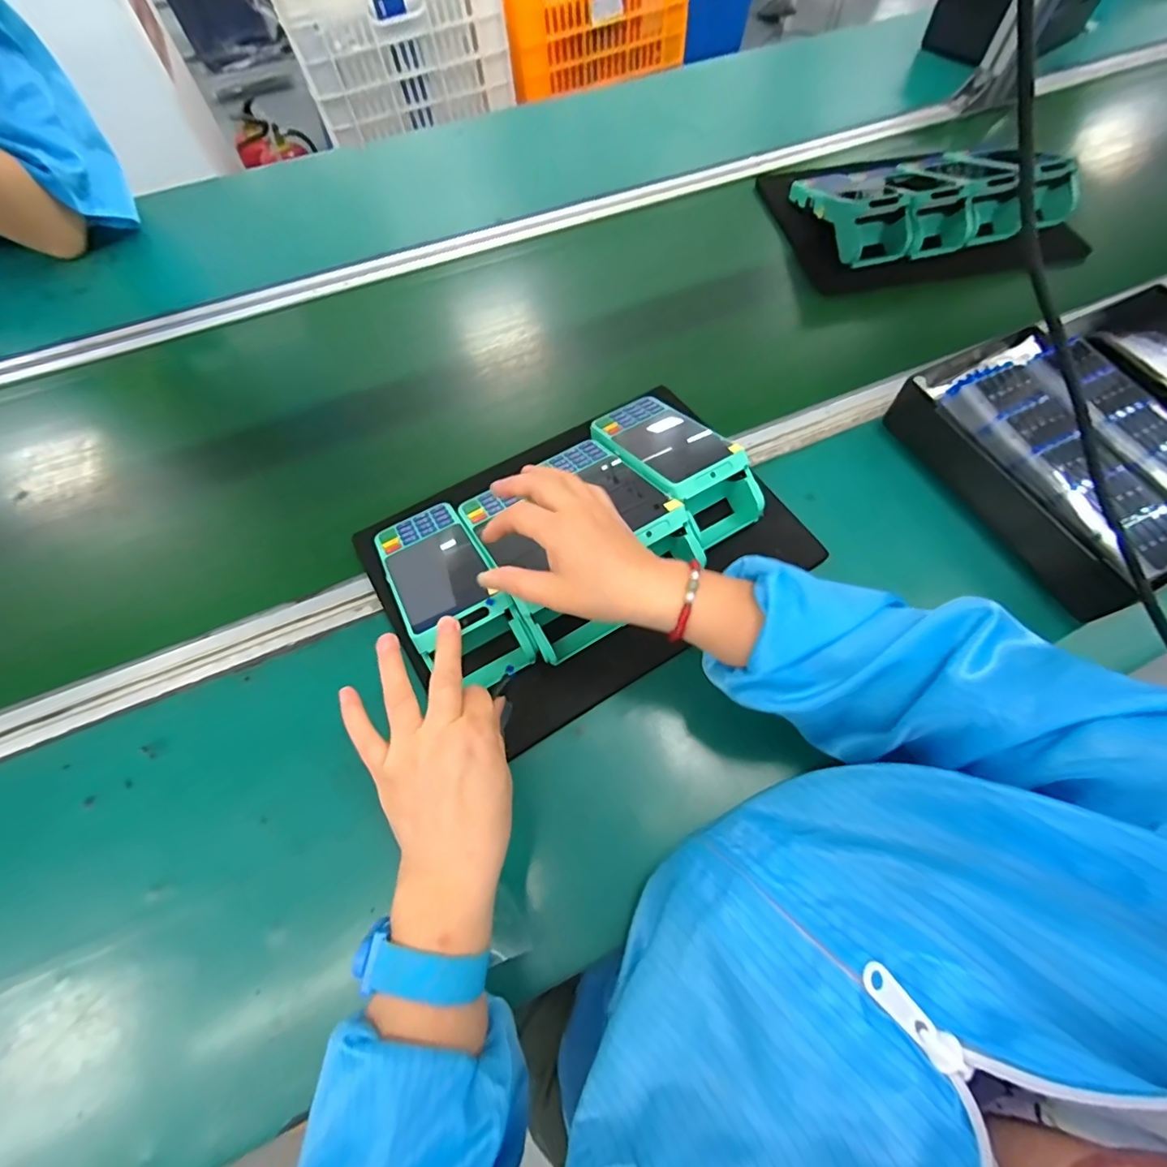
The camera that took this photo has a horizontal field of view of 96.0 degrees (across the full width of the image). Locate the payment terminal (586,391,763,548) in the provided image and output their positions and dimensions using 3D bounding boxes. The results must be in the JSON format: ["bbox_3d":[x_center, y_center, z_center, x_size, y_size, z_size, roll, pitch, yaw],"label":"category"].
[{"bbox_3d":[0.078,-0.110,0.471,0.076,0.069,0.167,-30,66,-13],"label":"payment terminal"}]

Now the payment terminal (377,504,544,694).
[{"bbox_3d":[-0.107,0.007,0.416,0.081,0.051,0.180,-34,55,-15],"label":"payment terminal"}]

